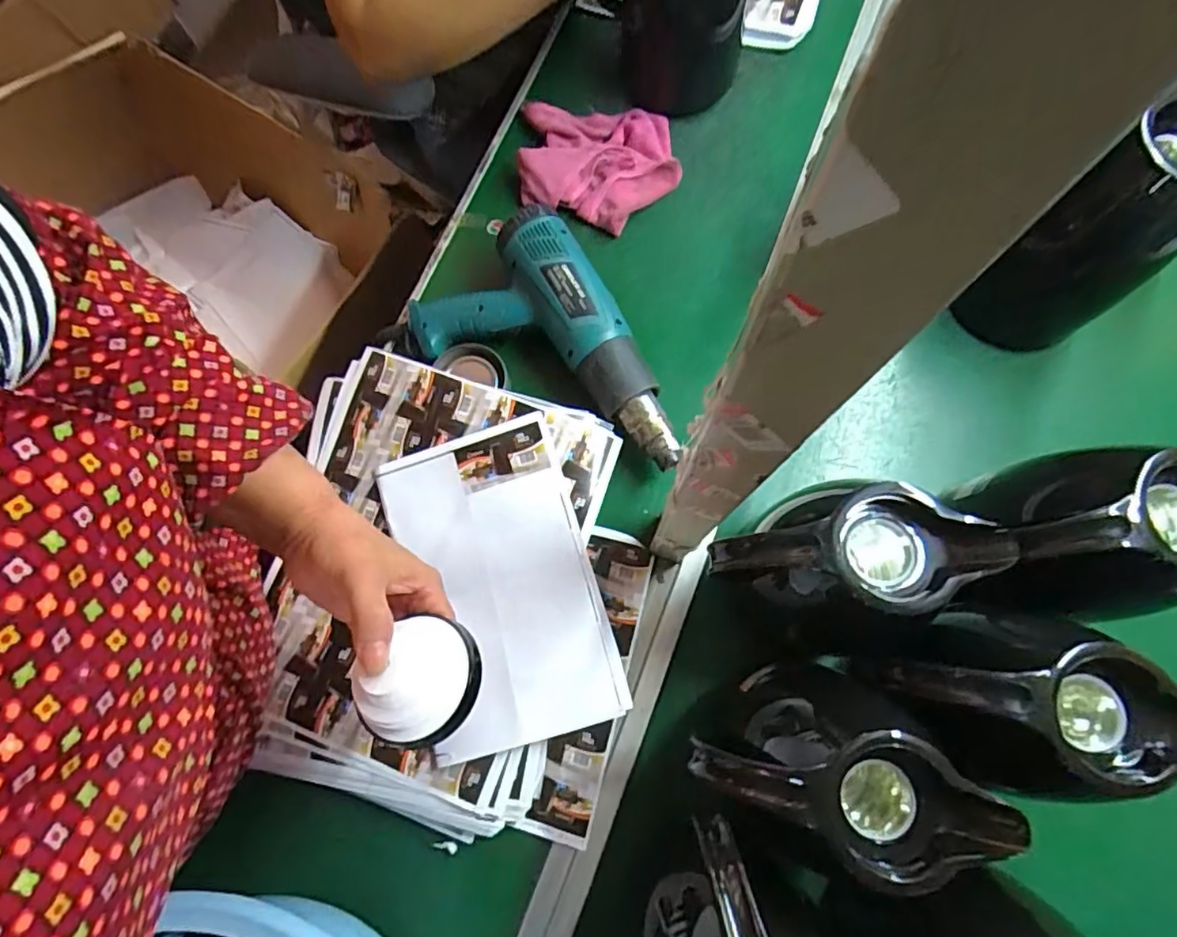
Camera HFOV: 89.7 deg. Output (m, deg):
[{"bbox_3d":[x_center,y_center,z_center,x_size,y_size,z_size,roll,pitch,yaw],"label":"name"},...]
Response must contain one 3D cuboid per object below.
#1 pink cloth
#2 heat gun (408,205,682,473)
[{"bbox_3d":[0.010,-0.326,0.627,0.171,0.032,0.150,5,77,3],"label":"pink cloth"},{"bbox_3d":[-0.035,-0.097,0.551,0.177,0.067,0.280,-35,78,-7],"label":"heat gun"}]

